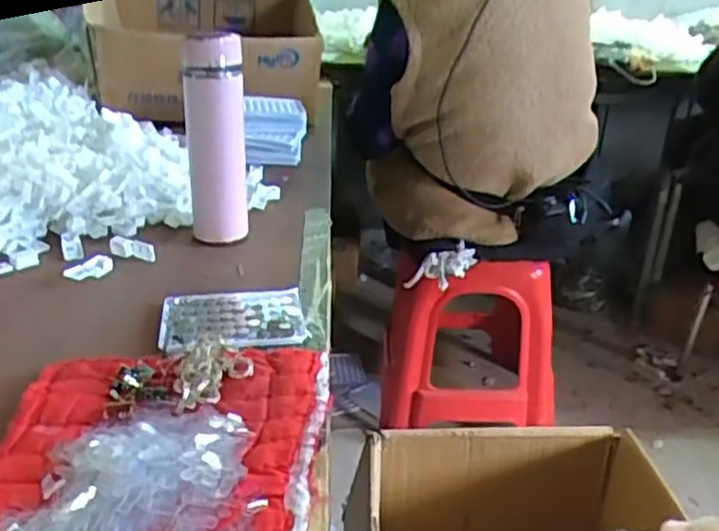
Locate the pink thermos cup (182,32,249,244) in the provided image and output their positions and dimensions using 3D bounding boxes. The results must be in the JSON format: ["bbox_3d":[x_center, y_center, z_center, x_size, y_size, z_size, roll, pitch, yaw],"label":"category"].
[{"bbox_3d":[-0.164,-0.147,0.815,0.065,0.223,0.066,-5,26,-14],"label":"pink thermos cup"}]

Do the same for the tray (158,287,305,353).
[{"bbox_3d":[-0.118,0.051,0.663,0.131,0.010,0.113,-3,26,-10],"label":"tray"}]

